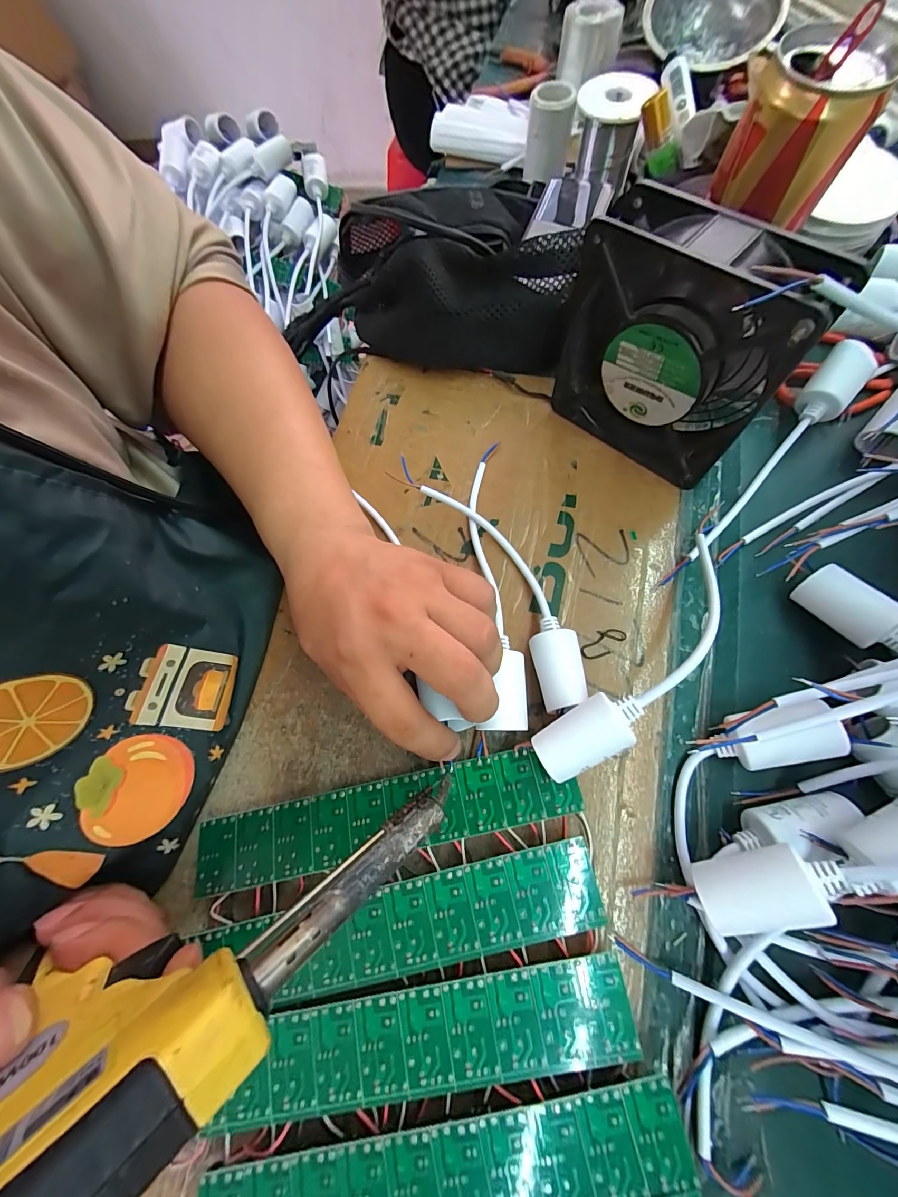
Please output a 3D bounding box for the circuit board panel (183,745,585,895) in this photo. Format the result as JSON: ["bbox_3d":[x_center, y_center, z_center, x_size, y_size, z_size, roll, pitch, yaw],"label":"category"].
[{"bbox_3d":[-0.034,0.116,0.208,0.198,0.004,0.035,-13,65,1],"label":"circuit board panel"}]

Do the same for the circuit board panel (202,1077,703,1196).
[{"bbox_3d":[-0.003,0.239,0.160,0.198,0.004,0.035,-14,73,2],"label":"circuit board panel"}]

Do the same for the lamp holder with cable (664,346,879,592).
[{"bbox_3d":[0.204,-0.090,0.255,0.202,0.041,0.029,-44,73,-9],"label":"lamp holder with cable"}]

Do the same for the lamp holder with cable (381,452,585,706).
[{"bbox_3d":[0.030,-0.022,0.249,0.048,0.028,0.187,-31,71,-5],"label":"lamp holder with cable"}]

